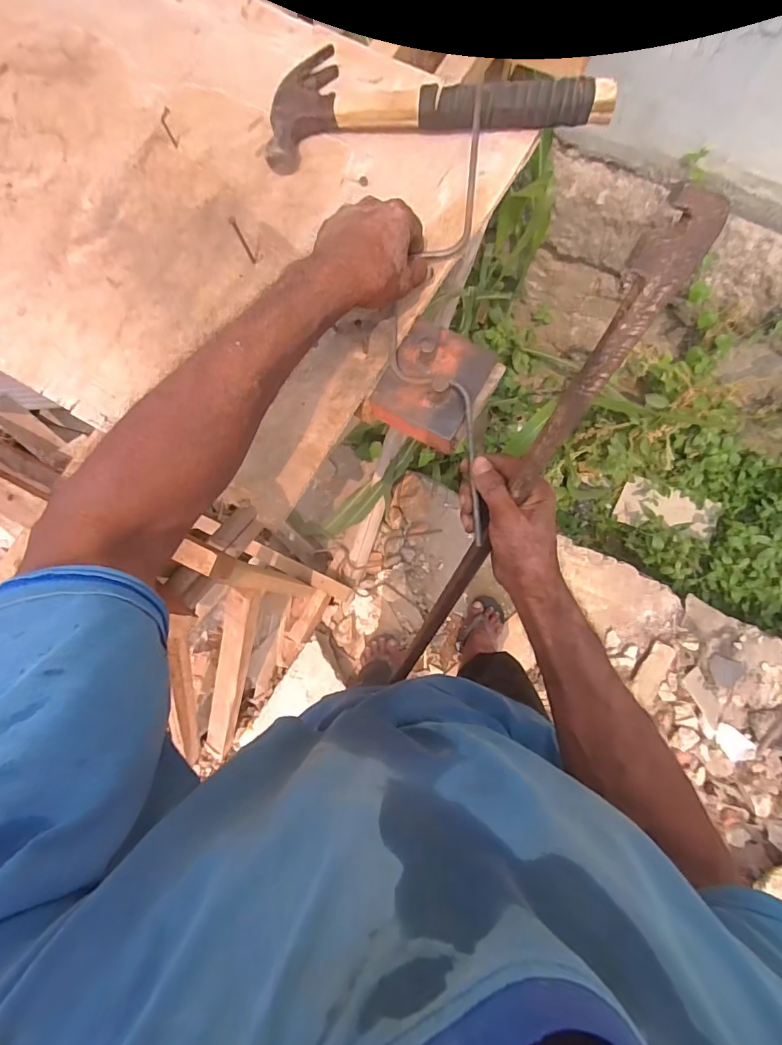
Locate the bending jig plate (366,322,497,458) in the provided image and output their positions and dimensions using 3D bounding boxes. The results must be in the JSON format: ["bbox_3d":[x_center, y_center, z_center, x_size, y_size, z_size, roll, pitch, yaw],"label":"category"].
[{"bbox_3d":[0.039,-0.133,0.462,0.091,0.044,0.109,27,85,8],"label":"bending jig plate"}]

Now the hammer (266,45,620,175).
[{"bbox_3d":[0.041,-0.436,0.484,0.337,0.041,0.129,-3,82,4],"label":"hammer"}]

